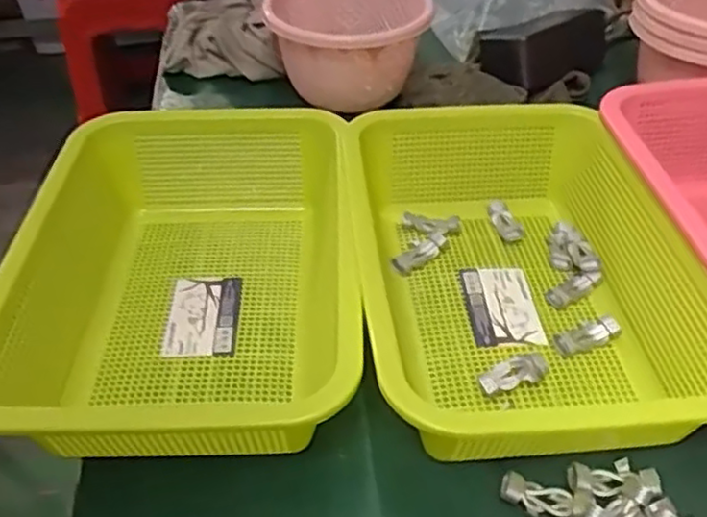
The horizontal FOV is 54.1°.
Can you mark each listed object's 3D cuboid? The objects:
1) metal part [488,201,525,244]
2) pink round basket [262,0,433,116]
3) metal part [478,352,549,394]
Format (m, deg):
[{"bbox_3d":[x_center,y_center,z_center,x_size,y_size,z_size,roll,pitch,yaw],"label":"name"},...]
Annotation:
[{"bbox_3d":[0.110,-0.027,0.499,0.016,0.008,0.038,-12,45,-14],"label":"metal part"},{"bbox_3d":[-0.005,-0.194,0.630,0.135,0.092,0.127,-2,41,2],"label":"pink round basket"},{"bbox_3d":[0.095,0.066,0.397,0.046,0.010,0.017,-23,48,-23],"label":"metal part"}]

